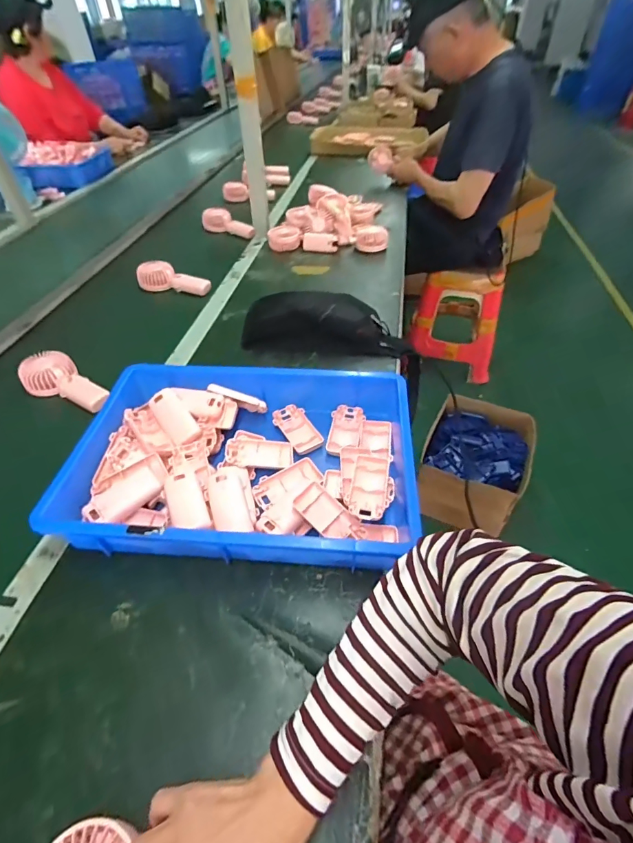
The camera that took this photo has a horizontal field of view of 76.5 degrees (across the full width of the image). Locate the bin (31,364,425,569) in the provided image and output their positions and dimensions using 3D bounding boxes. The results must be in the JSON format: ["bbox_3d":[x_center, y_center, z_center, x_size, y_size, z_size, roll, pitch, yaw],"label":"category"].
[{"bbox_3d":[-0.095,0.045,0.556,0.434,0.075,0.301,2,46,3],"label":"bin"}]

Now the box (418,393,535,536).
[{"bbox_3d":[0.503,0.122,1.277,0.295,0.176,0.453,18,49,18],"label":"box"}]

